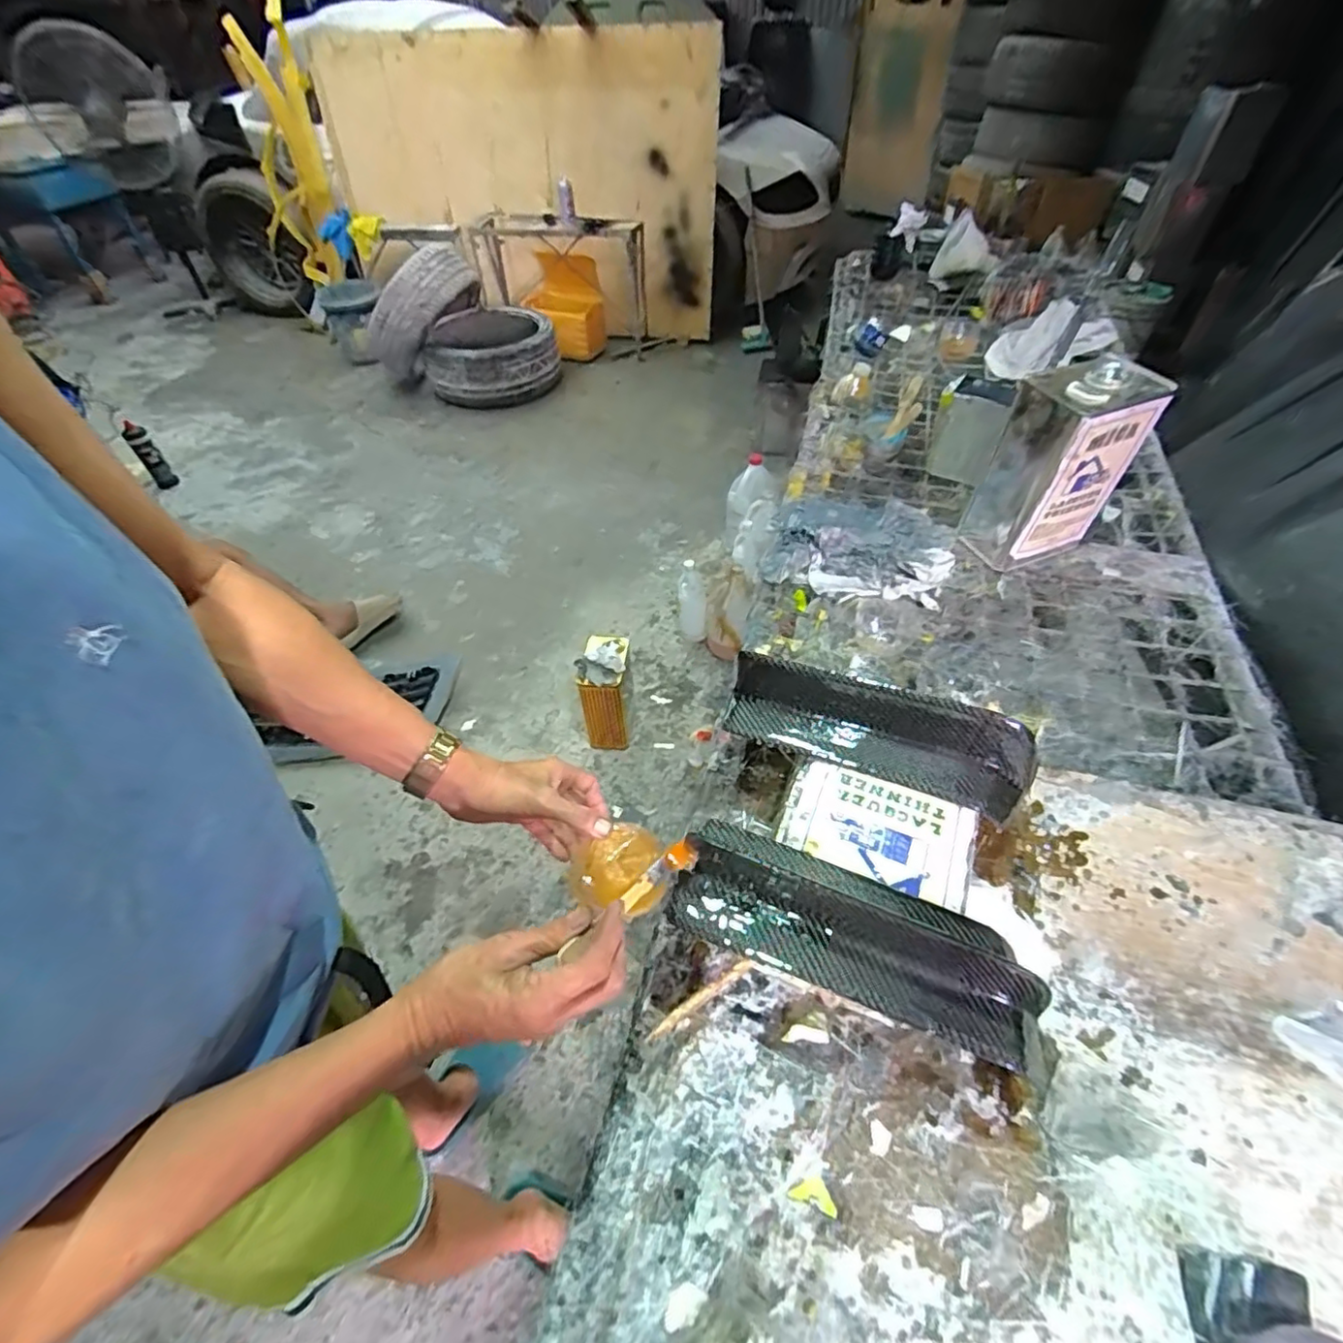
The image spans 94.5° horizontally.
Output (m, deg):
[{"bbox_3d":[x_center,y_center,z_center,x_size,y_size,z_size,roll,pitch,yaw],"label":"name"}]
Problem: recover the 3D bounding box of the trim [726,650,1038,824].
[{"bbox_3d":[0.183,0.057,0.553,0.269,0.085,0.056,15,50,15],"label":"trim"}]

